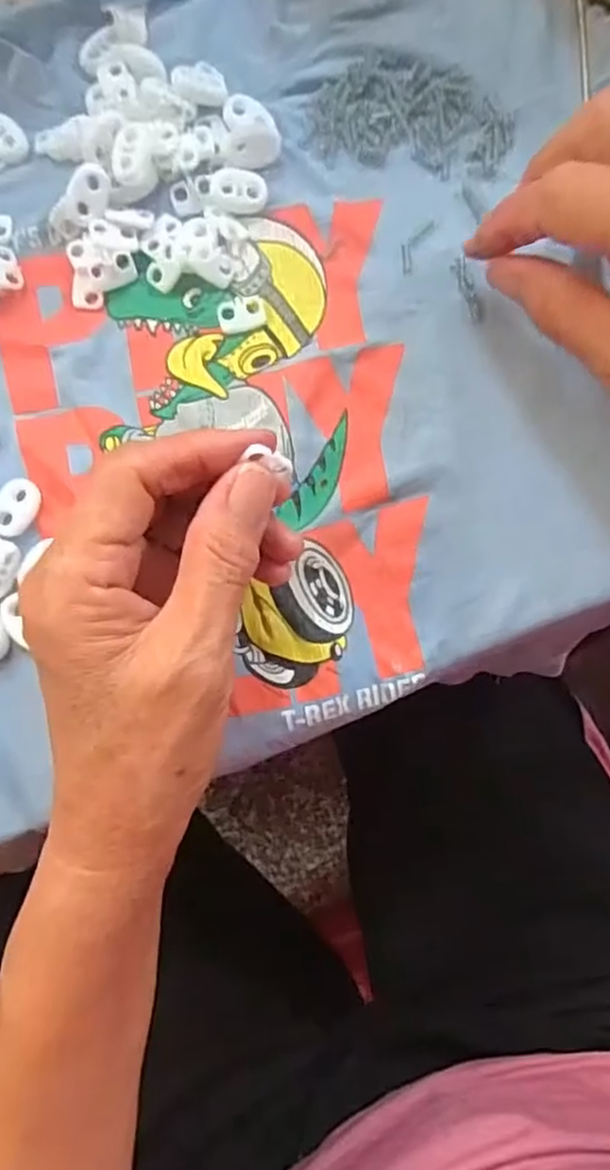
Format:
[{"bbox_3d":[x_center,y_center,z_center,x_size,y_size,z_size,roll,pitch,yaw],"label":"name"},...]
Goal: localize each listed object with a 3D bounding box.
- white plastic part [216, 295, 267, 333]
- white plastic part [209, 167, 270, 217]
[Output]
[{"bbox_3d":[-0.025,-0.108,0.271,0.019,0.004,0.013,-17,86,-4],"label":"white plastic part"},{"bbox_3d":[-0.026,-0.156,0.273,0.022,0.004,0.017,-5,85,-3],"label":"white plastic part"}]

